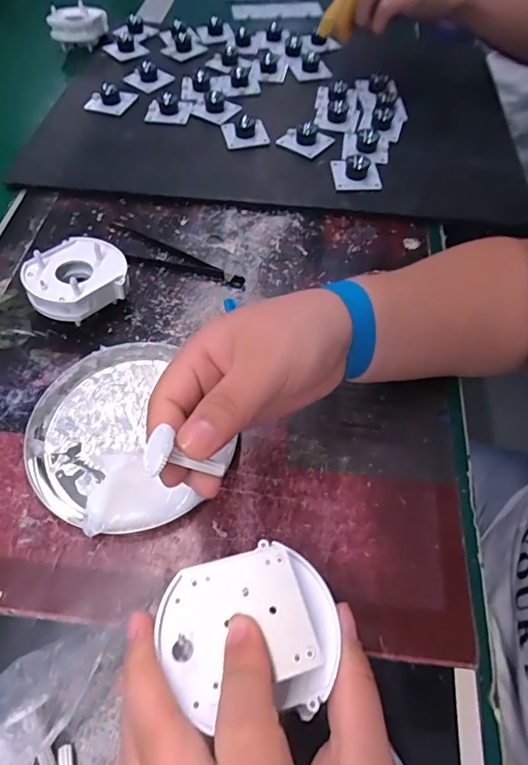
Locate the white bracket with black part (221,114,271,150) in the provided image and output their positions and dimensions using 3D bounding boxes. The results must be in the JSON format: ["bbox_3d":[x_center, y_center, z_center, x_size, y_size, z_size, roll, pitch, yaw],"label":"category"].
[{"bbox_3d":[-0.019,-0.256,0.472,0.042,0.022,0.036,-12,58,-8],"label":"white bracket with black part"}]

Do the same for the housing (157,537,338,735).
[{"bbox_3d":[-0.004,0.093,0.175,0.067,0.021,0.059,-17,61,-13],"label":"housing"}]

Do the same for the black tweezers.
[{"bbox_3d":[-0.071,-0.101,0.385,0.119,0.006,0.029,21,59,12],"label":"black tweezers"}]

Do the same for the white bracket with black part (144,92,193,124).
[{"bbox_3d":[-0.102,-0.300,0.496,0.046,0.021,0.045,2,57,1],"label":"white bracket with black part"}]

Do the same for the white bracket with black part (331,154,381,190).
[{"bbox_3d":[0.088,-0.202,0.434,0.041,0.018,0.043,-1,57,-1],"label":"white bracket with black part"}]

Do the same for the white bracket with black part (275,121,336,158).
[{"bbox_3d":[0.044,-0.248,0.468,0.043,0.023,0.042,36,64,20],"label":"white bracket with black part"}]

